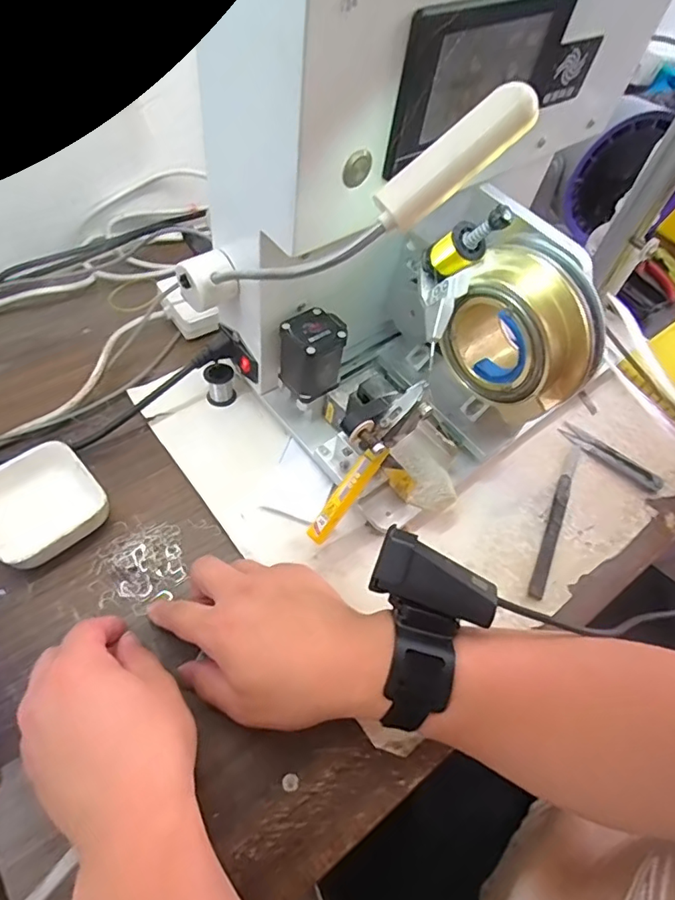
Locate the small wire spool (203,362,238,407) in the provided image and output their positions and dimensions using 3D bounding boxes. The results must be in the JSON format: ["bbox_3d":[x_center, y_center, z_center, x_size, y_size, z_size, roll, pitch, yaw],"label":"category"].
[{"bbox_3d":[-0.109,-0.062,0.488,0.027,0.033,0.027,4,57,-6],"label":"small wire spool"}]

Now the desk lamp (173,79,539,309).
[{"bbox_3d":[-0.018,-0.129,0.315,0.262,0.033,0.093,-1,42,47],"label":"desk lamp"}]

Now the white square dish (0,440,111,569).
[{"bbox_3d":[-0.226,0.044,0.404,0.080,0.034,0.085,-35,68,-26],"label":"white square dish"}]

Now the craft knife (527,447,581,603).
[{"bbox_3d":[0.196,0.057,0.472,0.013,0.010,0.167,26,57,9],"label":"craft knife"}]

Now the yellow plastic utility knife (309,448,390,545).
[{"bbox_3d":[0.006,0.033,0.384,0.016,0.084,0.005,33,13,-14],"label":"yellow plastic utility knife"}]

